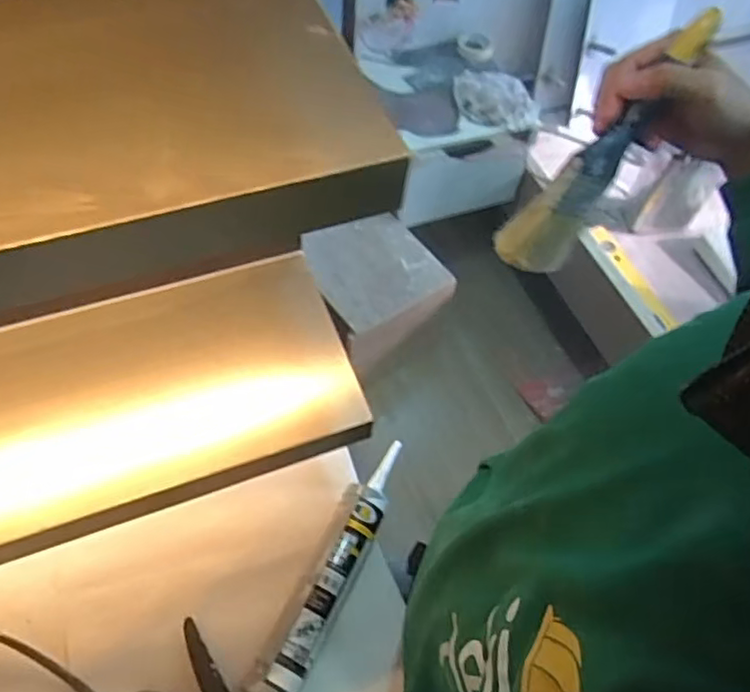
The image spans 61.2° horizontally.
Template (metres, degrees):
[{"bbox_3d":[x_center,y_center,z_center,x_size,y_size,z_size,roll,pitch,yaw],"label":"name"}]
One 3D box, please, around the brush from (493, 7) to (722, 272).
[{"bbox_3d":[0.171,-0.150,0.479,0.061,0.213,0.017,14,29,-31],"label":"brush"}]

